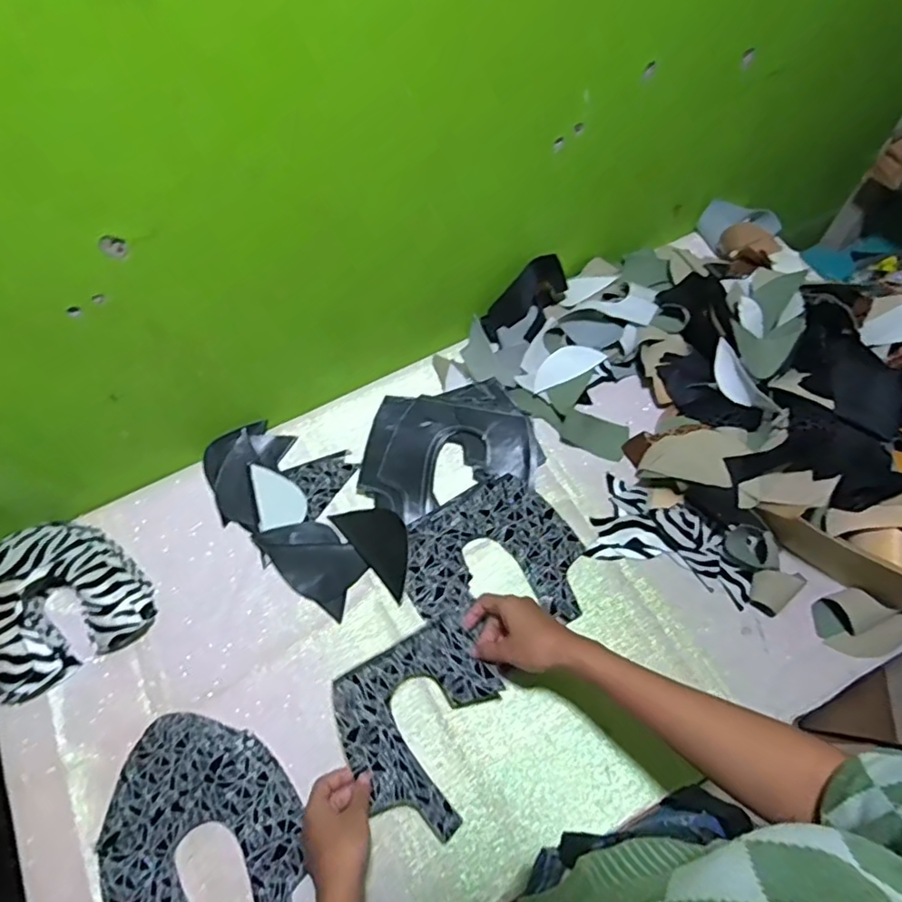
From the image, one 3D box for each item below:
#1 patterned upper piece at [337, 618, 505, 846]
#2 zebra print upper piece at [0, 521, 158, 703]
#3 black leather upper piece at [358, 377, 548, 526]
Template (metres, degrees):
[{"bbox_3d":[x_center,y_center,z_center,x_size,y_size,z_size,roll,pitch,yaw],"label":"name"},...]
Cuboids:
[{"bbox_3d":[-0.023,0.280,0.605,0.160,0.032,0.175,-28,65,-12],"label":"patterned upper piece"},{"bbox_3d":[-0.450,0.162,0.671,0.173,0.076,0.181,-31,66,-14],"label":"zebra print upper piece"},{"bbox_3d":[-0.006,-0.006,0.755,0.220,0.035,0.152,-17,63,-7],"label":"black leather upper piece"}]

